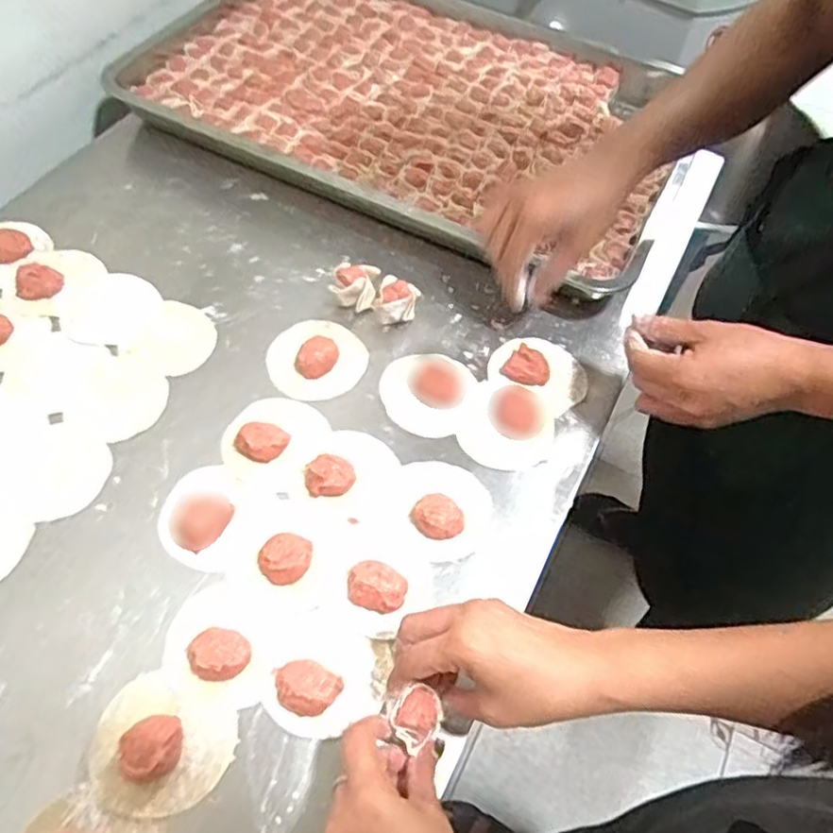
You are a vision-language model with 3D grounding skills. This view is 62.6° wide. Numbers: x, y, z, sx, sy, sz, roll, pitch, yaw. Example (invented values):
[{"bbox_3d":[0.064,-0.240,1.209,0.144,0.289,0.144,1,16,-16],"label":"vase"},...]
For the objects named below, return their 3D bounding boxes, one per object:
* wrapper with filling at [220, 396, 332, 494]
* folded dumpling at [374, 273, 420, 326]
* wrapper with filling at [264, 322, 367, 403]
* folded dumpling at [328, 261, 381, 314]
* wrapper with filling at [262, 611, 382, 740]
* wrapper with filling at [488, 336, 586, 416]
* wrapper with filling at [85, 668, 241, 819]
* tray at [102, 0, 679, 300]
[{"bbox_3d":[-0.115,0.013,0.540,0.071,0.020,0.082,24,60,10],"label":"wrapper with filling"},{"bbox_3d":[-0.017,-0.106,0.621,0.036,0.036,0.038,13,59,4],"label":"folded dumpling"},{"bbox_3d":[-0.085,-0.051,0.589,0.083,0.013,0.078,2,59,-3],"label":"wrapper with filling"},{"bbox_3d":[-0.056,-0.120,0.627,0.037,0.032,0.040,12,59,4],"label":"folded dumpling"},{"bbox_3d":[-0.059,0.169,0.446,0.069,0.018,0.073,2,57,-3],"label":"wrapper with filling"},{"bbox_3d":[0.110,-0.044,0.606,0.086,0.018,0.070,23,58,10],"label":"wrapper with filling"},{"bbox_3d":[-0.159,0.200,0.423,0.084,0.022,0.079,2,57,-3],"label":"wrapper with filling"},{"bbox_3d":[-0.005,-0.370,0.789,0.615,0.052,0.410,26,60,11],"label":"tray"}]

